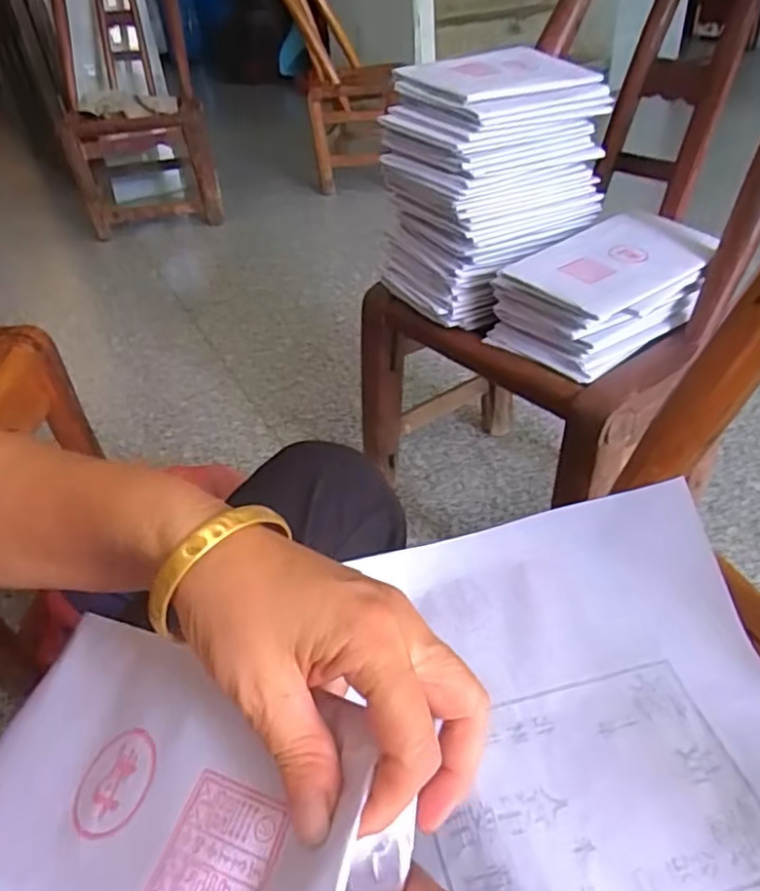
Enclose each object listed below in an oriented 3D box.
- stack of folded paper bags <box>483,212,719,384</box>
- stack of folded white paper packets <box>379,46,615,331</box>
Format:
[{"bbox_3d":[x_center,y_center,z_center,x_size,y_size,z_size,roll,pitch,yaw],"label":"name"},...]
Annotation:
[{"bbox_3d":[0.243,-0.168,0.696,0.223,0.081,0.142,-31,44,-28],"label":"stack of folded paper bags"},{"bbox_3d":[0.127,-0.295,0.734,0.244,0.214,0.150,-28,43,-25],"label":"stack of folded white paper packets"}]

